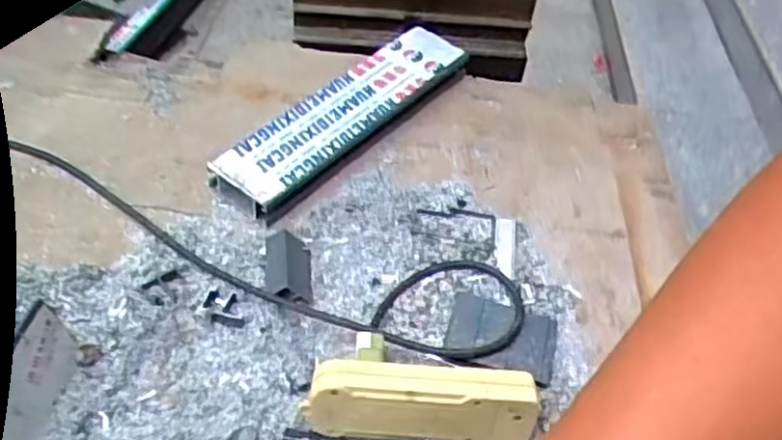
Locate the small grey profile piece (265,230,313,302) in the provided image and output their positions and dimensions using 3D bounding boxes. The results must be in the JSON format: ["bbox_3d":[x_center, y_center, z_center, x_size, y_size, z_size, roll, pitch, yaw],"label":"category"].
[{"bbox_3d":[-0.090,0.037,0.644,0.038,0.024,0.076,-3,46,-11],"label":"small grey profile piece"}]

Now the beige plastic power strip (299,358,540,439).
[{"bbox_3d":[0.022,0.135,0.551,0.168,0.057,0.041,5,47,-2],"label":"beige plastic power strip"}]

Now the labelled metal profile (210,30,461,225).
[{"bbox_3d":[-0.042,-0.114,0.789,0.091,0.035,0.340,33,52,22],"label":"labelled metal profile"}]

